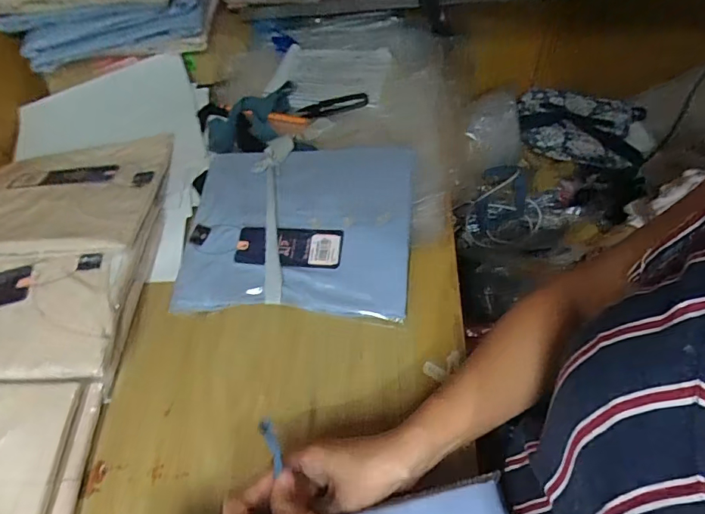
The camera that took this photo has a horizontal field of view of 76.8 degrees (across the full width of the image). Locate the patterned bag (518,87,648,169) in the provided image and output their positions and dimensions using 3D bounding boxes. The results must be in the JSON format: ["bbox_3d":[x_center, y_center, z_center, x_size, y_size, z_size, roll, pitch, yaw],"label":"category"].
[{"bbox_3d":[0.509,-0.286,1.011,0.307,0.070,0.156,8,88,-9],"label":"patterned bag"}]

